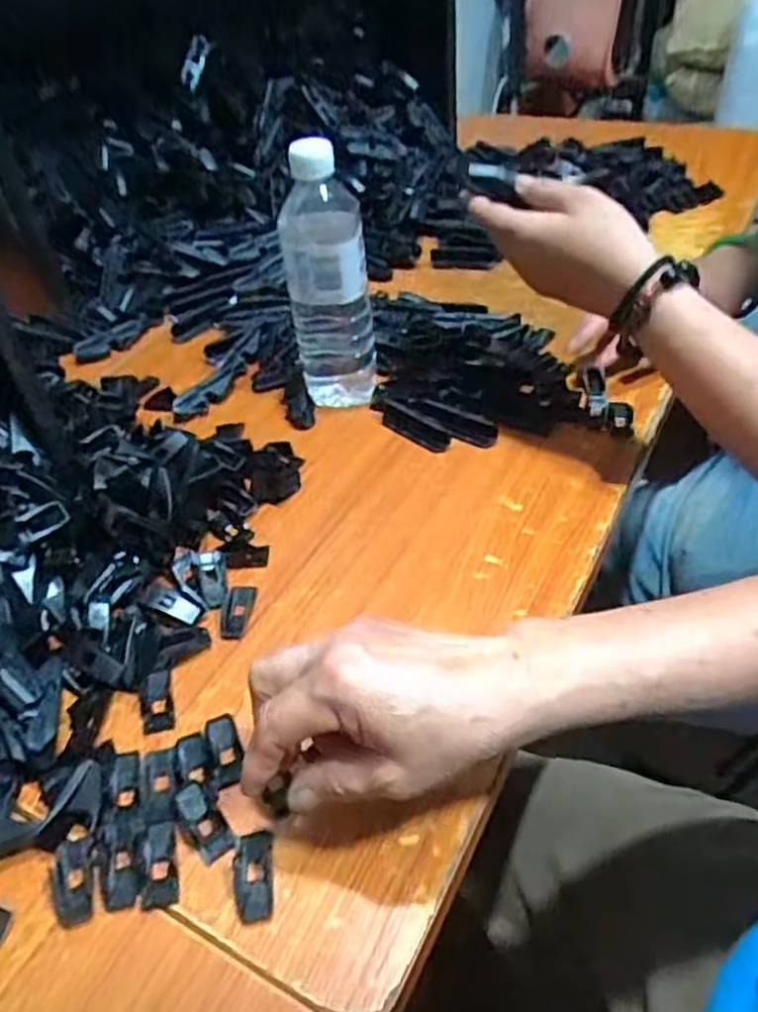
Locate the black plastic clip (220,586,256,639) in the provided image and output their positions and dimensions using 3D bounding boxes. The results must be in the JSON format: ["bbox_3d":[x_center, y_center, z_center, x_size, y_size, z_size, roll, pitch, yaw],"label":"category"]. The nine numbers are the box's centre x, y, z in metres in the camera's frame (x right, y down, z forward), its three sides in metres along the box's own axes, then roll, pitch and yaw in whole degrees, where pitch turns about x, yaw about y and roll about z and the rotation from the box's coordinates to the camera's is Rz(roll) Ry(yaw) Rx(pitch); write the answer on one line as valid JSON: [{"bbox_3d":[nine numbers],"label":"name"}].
[{"bbox_3d":[-0.094,0.068,0.480,0.017,0.005,0.043,-1,44,7],"label":"black plastic clip"}]

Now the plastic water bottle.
[{"bbox_3d":[-0.041,-0.179,0.588,0.064,0.202,0.052,-6,44,1],"label":"plastic water bottle"}]

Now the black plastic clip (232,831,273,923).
[{"bbox_3d":[-0.062,0.180,0.356,0.019,0.006,0.041,-8,44,-1],"label":"black plastic clip"}]

